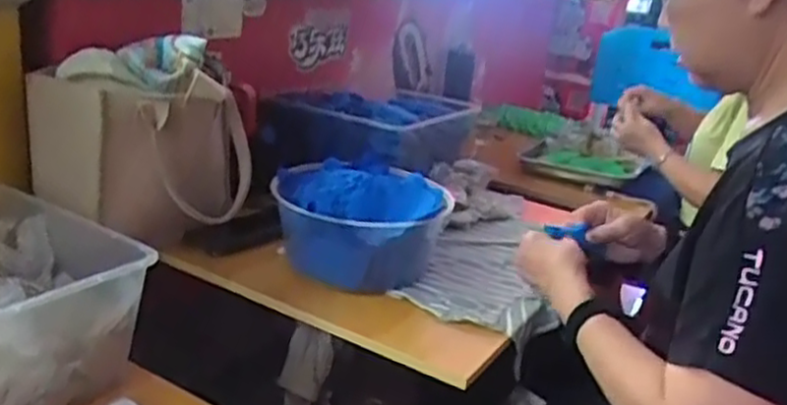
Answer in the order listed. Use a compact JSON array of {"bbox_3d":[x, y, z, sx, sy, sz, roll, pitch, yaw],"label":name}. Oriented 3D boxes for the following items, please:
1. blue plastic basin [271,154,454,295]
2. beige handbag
[{"bbox_3d":[-0.042,0.026,0.920,0.204,0.118,0.204,6,20,-2],"label":"blue plastic basin"},{"bbox_3d":[-0.311,-0.082,0.895,0.219,0.216,0.163,13,20,15],"label":"beige handbag"}]

